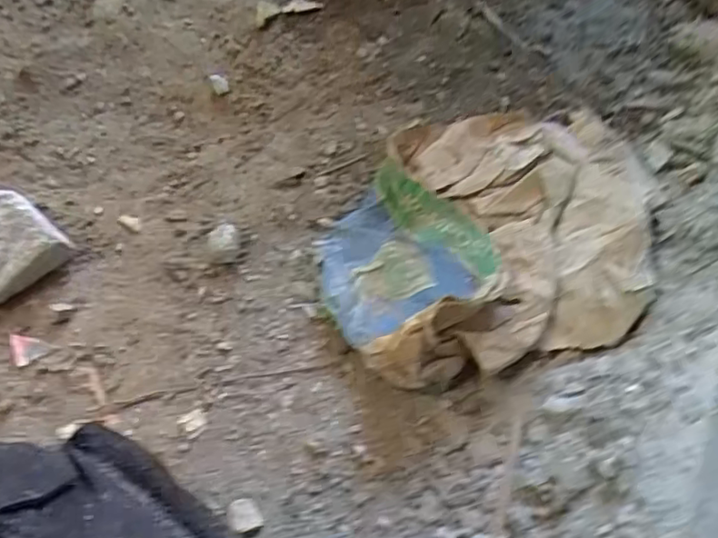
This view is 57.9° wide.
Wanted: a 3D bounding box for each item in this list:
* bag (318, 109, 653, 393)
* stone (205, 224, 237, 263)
[{"bbox_3d":[0.134,-0.046,0.624,0.343,0.084,0.260,-14,59,-9],"label":"bag"},{"bbox_3d":[-0.137,-0.026,0.650,0.029,0.012,0.043,-4,58,-3],"label":"stone"}]

